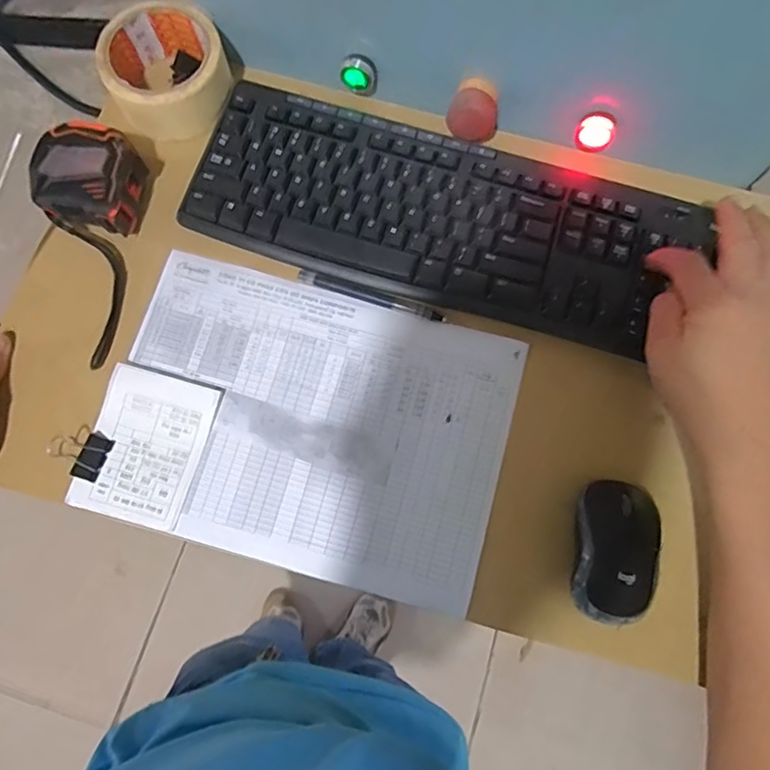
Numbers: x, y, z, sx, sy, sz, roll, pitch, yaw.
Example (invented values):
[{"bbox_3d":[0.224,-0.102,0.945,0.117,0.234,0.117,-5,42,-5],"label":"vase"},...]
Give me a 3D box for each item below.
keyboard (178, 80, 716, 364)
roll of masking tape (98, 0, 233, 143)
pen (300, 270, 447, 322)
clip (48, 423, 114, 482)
[{"bbox_3d":[0.047,-0.134,0.446,0.388,0.017,0.143,15,75,2],"label":"keyboard"},{"bbox_3d":[-0.176,-0.257,0.459,0.094,0.051,0.096,0,74,1],"label":"roll of masking tape"},{"bbox_3d":[-0.011,-0.070,0.442,0.118,0.008,0.010,18,75,5],"label":"pen"},{"bbox_3d":[-0.221,0.048,0.407,0.034,0.020,0.036,19,75,6],"label":"clip"}]

